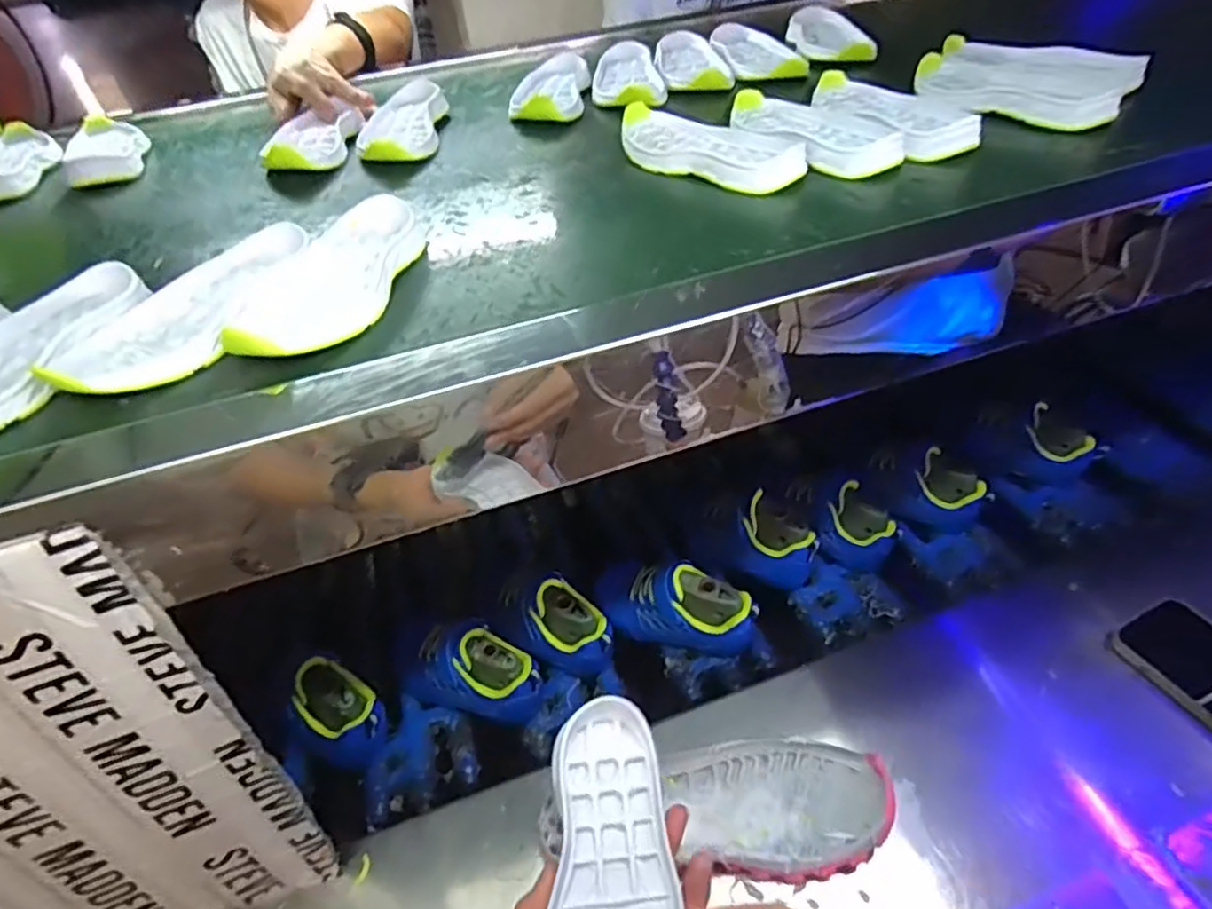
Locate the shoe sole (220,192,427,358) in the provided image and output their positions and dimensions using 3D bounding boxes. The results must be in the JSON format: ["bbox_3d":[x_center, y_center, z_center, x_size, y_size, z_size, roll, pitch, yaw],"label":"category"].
[{"bbox_3d":[-0.170,-0.119,0.410,0.080,0.021,0.191,1,44,7],"label":"shoe sole"}]

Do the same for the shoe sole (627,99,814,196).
[{"bbox_3d":[0.080,-0.246,0.514,0.075,0.024,0.174,-33,50,-26],"label":"shoe sole"}]

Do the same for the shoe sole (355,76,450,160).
[{"bbox_3d":[-0.199,-0.332,0.637,0.083,0.025,0.205,-10,44,-5],"label":"shoe sole"}]

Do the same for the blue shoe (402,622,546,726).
[{"bbox_3d":[-0.120,0.186,0.572,0.137,0.069,0.063,10,43,16],"label":"blue shoe"}]

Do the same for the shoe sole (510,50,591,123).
[{"bbox_3d":[-0.054,-0.386,0.679,0.072,0.022,0.177,1,44,7],"label":"shoe sole"}]

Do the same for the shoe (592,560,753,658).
[{"bbox_3d":[0.059,0.138,0.601,0.151,0.074,0.059,18,46,23],"label":"shoe"}]

